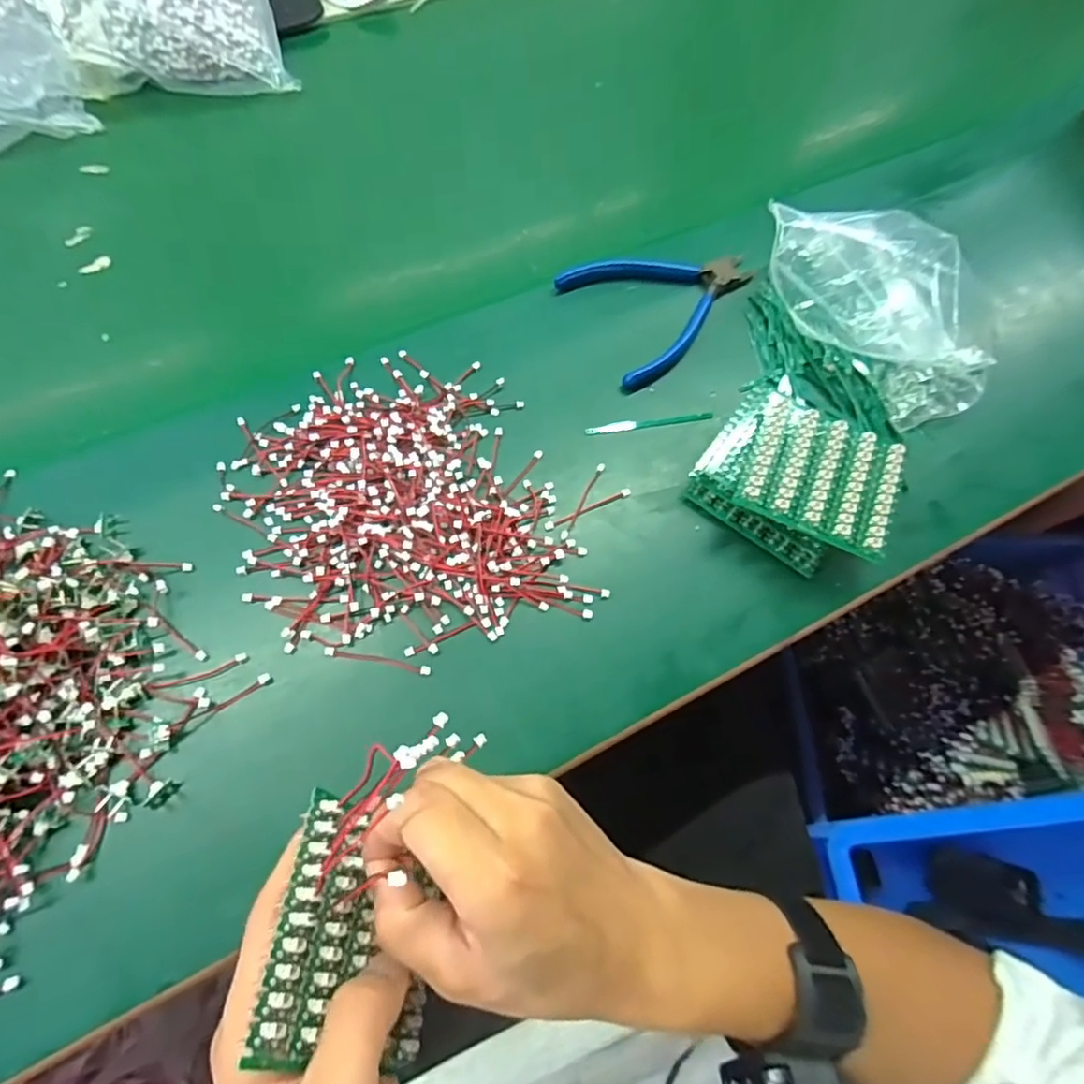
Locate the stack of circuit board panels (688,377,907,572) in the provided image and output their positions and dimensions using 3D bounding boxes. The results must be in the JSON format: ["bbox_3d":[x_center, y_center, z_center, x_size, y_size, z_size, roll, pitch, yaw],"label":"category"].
[{"bbox_3d":[0.160,-0.045,0.366,0.111,0.036,0.107,33,70,11],"label":"stack of circuit board panels"}]

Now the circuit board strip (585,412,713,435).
[{"bbox_3d":[0.070,-0.077,0.392,0.084,0.005,0.007,-8,67,-6],"label":"circuit board strip"}]

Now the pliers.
[{"bbox_3d":[0.091,-0.172,0.427,0.130,0.014,0.109,-25,70,-13],"label":"pliers"}]

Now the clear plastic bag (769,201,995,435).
[{"bbox_3d":[0.222,-0.159,0.403,0.077,0.065,0.176,-36,73,-16],"label":"clear plastic bag"}]

